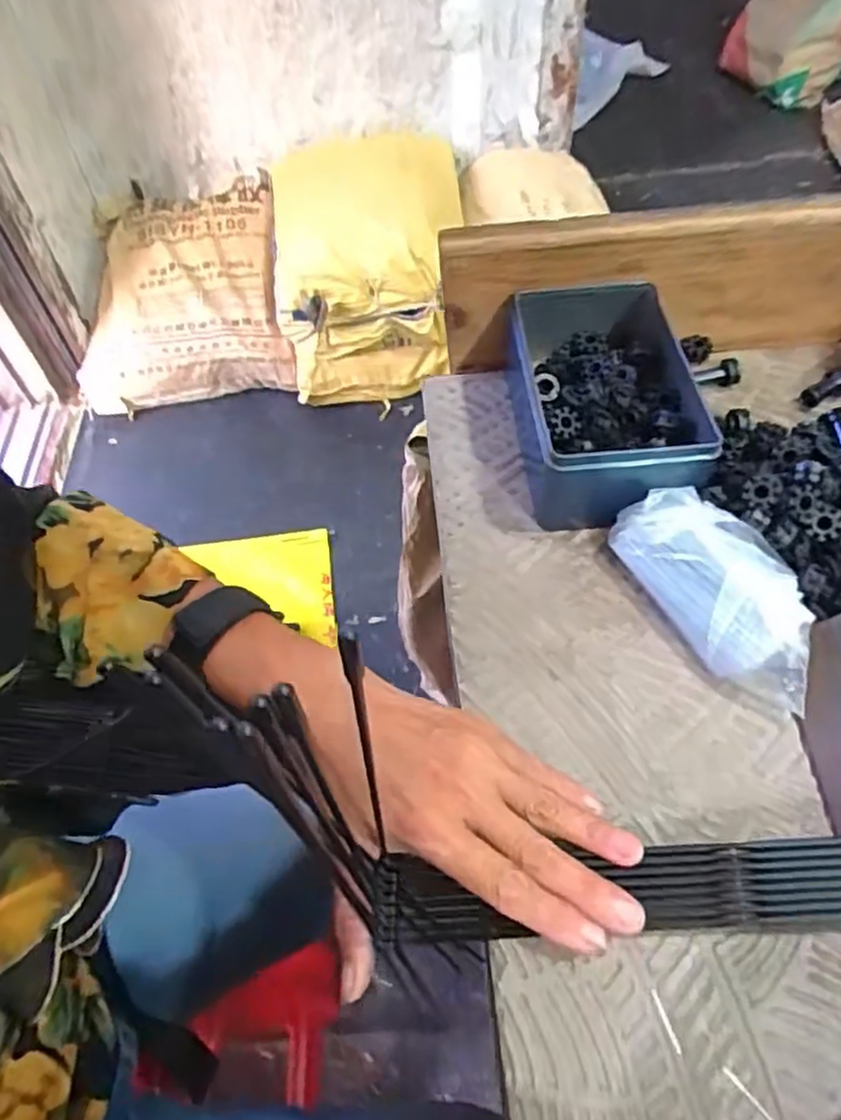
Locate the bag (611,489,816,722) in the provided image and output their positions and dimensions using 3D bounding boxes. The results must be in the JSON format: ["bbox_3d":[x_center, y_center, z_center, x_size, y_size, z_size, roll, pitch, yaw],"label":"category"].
[{"bbox_3d":[0.159,0.015,0.378,0.062,0.030,0.124,-24,57,-12],"label":"bag"}]

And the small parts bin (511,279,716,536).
[{"bbox_3d":[0.115,-0.097,0.447,0.101,0.062,0.148,-5,55,1],"label":"small parts bin"}]

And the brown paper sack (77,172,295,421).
[{"bbox_3d":[-0.545,-0.628,1.686,0.463,0.106,0.548,-7,72,0],"label":"brown paper sack"}]

